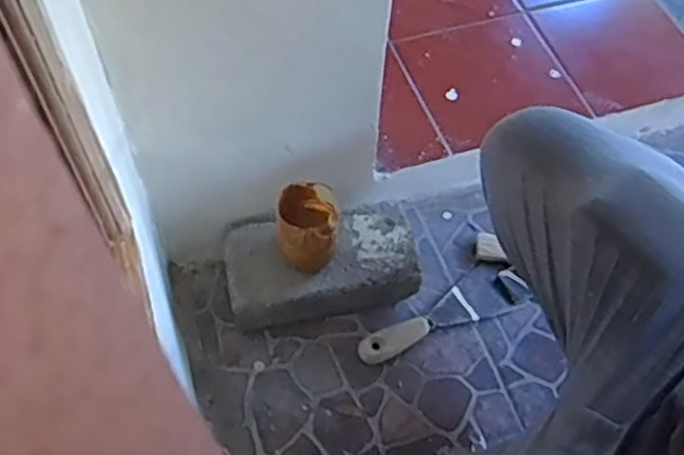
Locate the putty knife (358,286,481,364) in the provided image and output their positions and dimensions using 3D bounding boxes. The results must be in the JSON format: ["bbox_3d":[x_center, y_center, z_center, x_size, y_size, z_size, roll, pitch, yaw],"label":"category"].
[{"bbox_3d":[0.083,0.108,0.792,0.141,0.022,0.038,-24,62,-16],"label":"putty knife"}]

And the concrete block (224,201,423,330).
[{"bbox_3d":[-0.023,0.040,0.805,0.209,0.062,0.113,-11,60,-9],"label":"concrete block"}]

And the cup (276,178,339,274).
[{"bbox_3d":[-0.035,-0.002,0.749,0.061,0.074,0.073,2,58,-1],"label":"cup"}]

